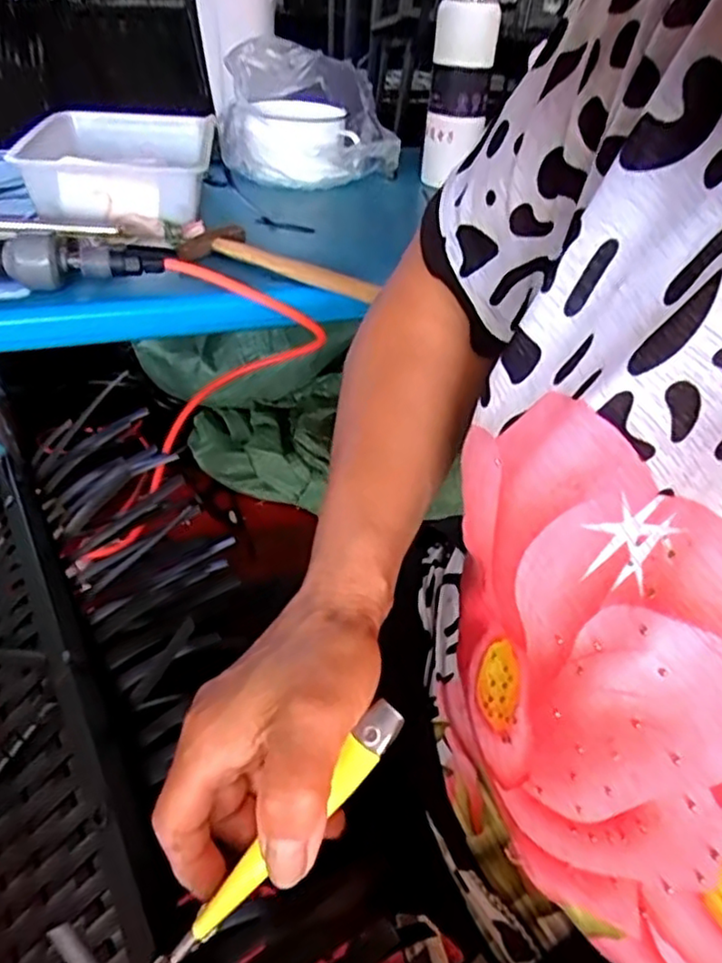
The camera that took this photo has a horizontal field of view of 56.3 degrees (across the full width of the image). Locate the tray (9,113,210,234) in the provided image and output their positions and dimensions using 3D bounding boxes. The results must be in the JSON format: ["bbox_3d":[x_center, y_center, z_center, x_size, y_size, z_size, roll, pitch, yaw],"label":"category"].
[{"bbox_3d":[-0.283,-0.387,0.822,0.191,0.070,0.287,-3,38,-8],"label":"tray"}]

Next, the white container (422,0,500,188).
[{"bbox_3d":[0.138,-0.560,0.923,0.079,0.259,0.060,10,38,8],"label":"white container"}]

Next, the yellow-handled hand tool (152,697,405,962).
[{"bbox_3d":[-0.038,0.130,0.225,0.142,0.012,0.014,-43,51,-8],"label":"yellow-handled hand tool"}]

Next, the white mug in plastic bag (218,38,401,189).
[{"bbox_3d":[-0.076,-0.517,0.949,0.234,0.150,0.183,-2,38,-7],"label":"white mug in plastic bag"}]

